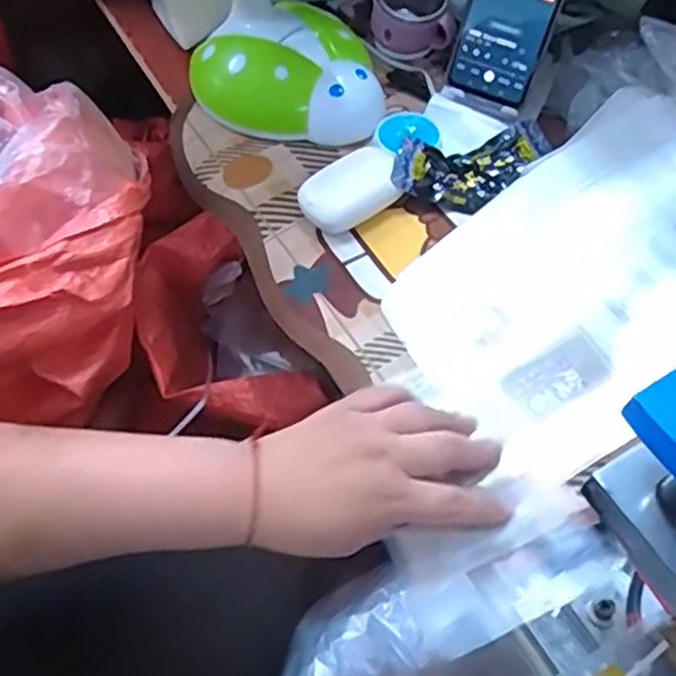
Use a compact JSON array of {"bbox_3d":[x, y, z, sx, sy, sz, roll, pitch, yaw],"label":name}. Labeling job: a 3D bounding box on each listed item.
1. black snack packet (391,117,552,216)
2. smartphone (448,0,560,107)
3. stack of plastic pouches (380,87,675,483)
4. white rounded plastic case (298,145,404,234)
[{"bbox_3d":[0.115,-0.143,0.591,0.141,0.026,0.069,-15,59,-10],"label":"black snack packet"},{"bbox_3d":[0.149,-0.282,0.587,0.068,0.161,0.013,30,36,17],"label":"smartphone"},{"bbox_3d":[0.186,-0.046,0.513,0.280,0.022,0.189,-40,65,-7],"label":"stack of plastic pouches"},{"bbox_3d":[0.010,-0.119,0.576,0.086,0.028,0.054,-30,63,-18],"label":"white rounded plastic case"}]

